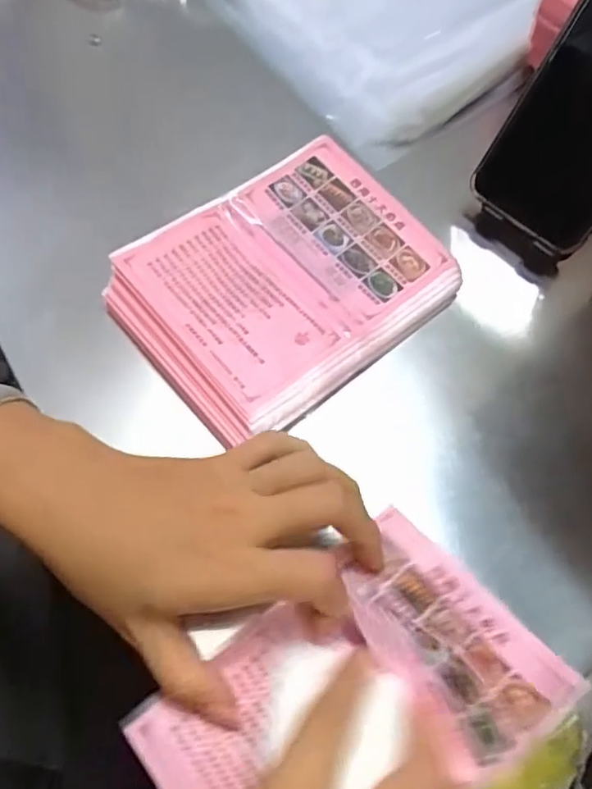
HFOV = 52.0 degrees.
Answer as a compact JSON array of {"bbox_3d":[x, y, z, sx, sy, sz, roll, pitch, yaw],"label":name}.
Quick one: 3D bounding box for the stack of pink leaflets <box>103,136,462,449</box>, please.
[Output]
[{"bbox_3d":[-0.006,-0.060,0.351,0.170,0.037,0.130,-37,72,-19],"label":"stack of pink leaflets"}]

